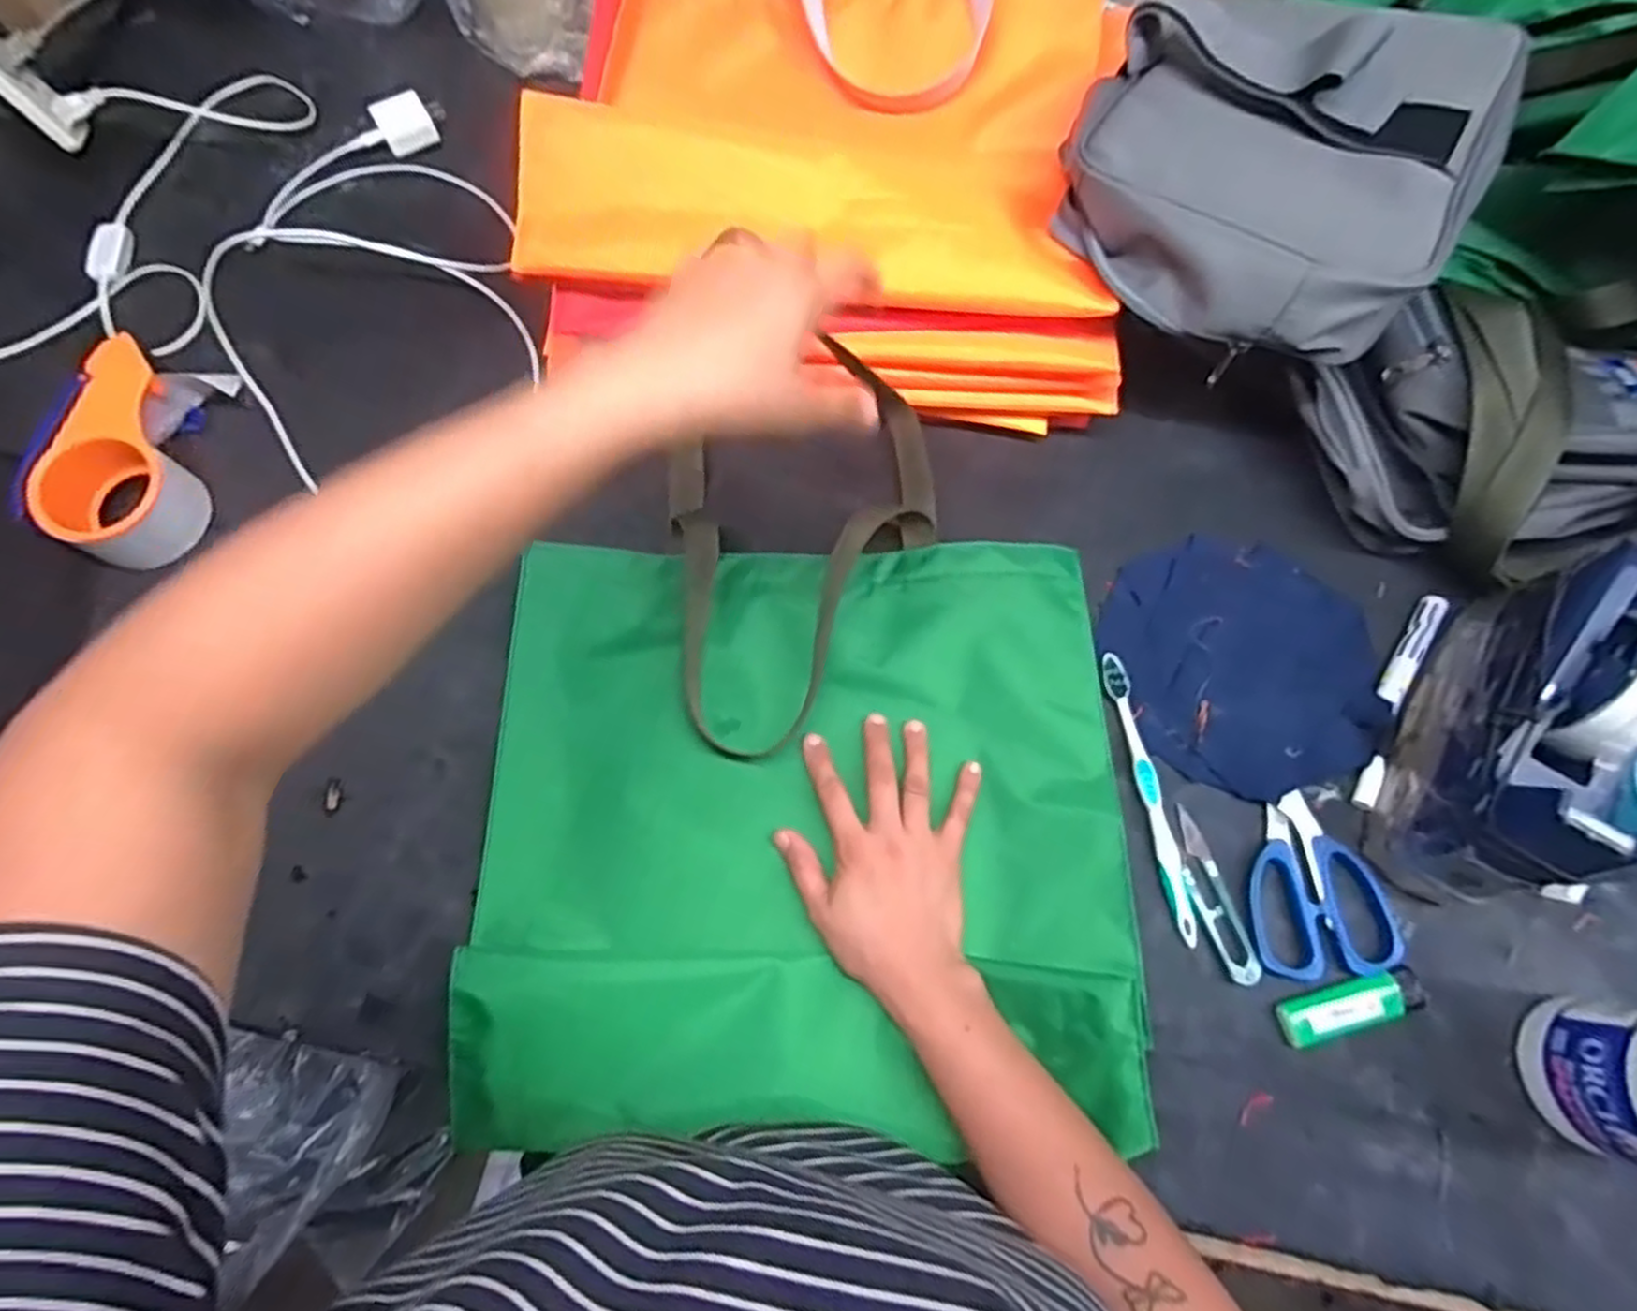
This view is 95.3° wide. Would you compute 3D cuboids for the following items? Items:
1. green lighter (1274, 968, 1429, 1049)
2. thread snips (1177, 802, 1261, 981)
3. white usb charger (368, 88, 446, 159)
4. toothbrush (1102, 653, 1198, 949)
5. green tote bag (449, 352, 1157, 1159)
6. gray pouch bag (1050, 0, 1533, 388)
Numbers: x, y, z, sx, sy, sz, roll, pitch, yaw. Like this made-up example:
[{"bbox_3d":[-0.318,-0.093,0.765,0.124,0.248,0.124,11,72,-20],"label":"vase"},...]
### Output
[{"bbox_3d":[0.303,0.198,0.422,0.084,0.009,0.024,-16,72,-4],"label":"green lighter"},{"bbox_3d":[0.233,0.142,0.445,0.023,0.004,0.101,-14,72,-3],"label":"thread snips"},{"bbox_3d":[-0.353,-0.463,0.643,0.056,0.020,0.040,-24,73,-6],"label":"white usb charger"},{"bbox_3d":[0.205,0.084,0.463,0.017,0.009,0.179,-7,71,-1],"label":"toothbrush"},{"bbox_3d":[-0.008,0.061,0.468,0.369,0.063,0.425,2,72,2],"label":"green tote bag"},{"bbox_3d":[0.284,-0.316,0.460,0.223,0.072,0.258,27,74,10],"label":"gray pouch bag"}]

